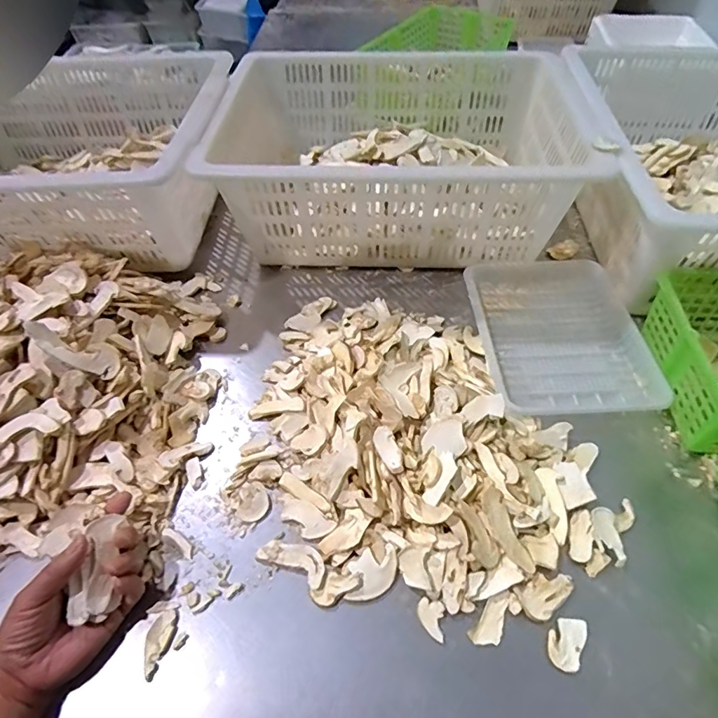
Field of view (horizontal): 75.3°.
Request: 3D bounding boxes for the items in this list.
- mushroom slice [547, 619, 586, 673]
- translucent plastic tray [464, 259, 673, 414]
[{"bbox_3d":[0.182,0.250,0.410,0.029,0.005,0.043,20,57,17],"label":"mushroom slice"},{"bbox_3d":[0.263,-0.040,0.626,0.200,0.034,0.255,-5,53,0],"label":"translucent plastic tray"}]

